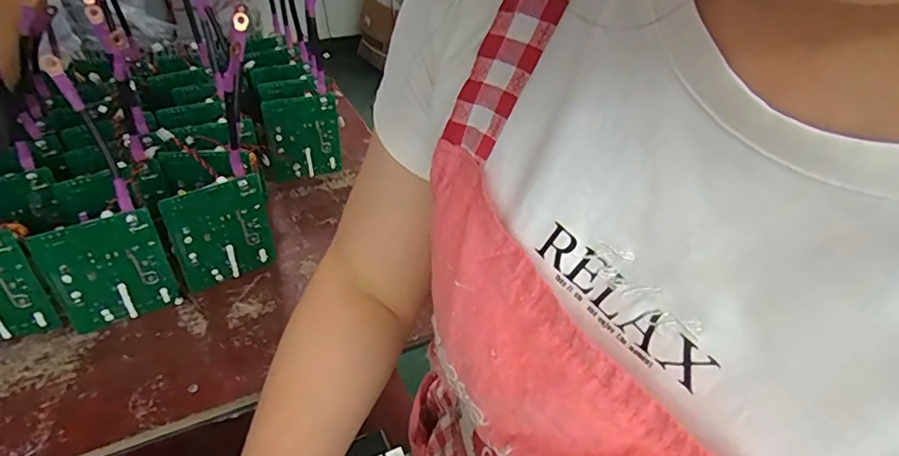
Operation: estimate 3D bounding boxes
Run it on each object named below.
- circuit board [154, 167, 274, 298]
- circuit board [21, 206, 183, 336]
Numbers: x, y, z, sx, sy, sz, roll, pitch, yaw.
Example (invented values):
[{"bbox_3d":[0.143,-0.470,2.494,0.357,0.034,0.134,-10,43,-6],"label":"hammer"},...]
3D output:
[{"bbox_3d":[-0.303,0.007,0.701,0.126,0.153,0.020,-26,47,-32],"label":"circuit board"},{"bbox_3d":[-0.409,0.055,0.633,0.121,0.153,0.015,-21,44,-28],"label":"circuit board"}]

